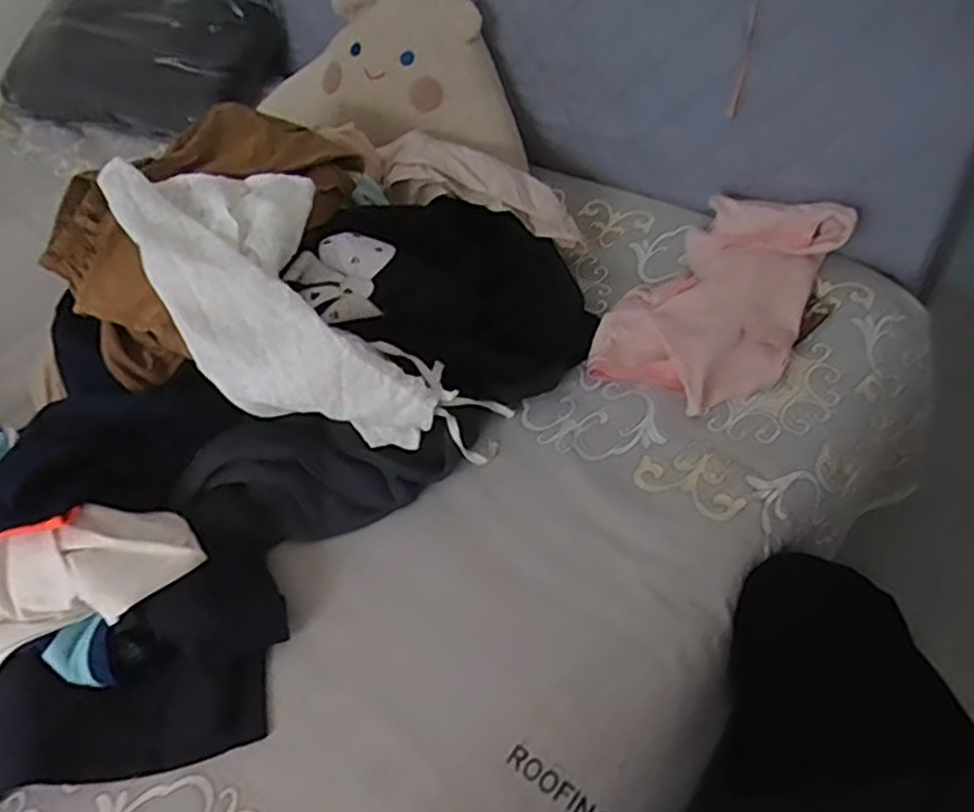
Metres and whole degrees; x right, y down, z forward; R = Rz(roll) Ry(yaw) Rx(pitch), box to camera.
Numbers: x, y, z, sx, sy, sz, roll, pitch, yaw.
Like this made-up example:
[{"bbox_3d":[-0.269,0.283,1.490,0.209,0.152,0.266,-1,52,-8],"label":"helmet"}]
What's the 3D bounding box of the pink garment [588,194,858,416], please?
[{"bbox_3d":[0.255,-0.130,0.795,0.190,0.093,0.285,30,57,28],"label":"pink garment"}]

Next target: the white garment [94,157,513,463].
[{"bbox_3d":[-0.186,-0.096,0.692,0.442,0.127,0.198,43,61,4],"label":"white garment"}]

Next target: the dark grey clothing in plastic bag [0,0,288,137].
[{"bbox_3d":[-0.591,-0.619,1.249,0.452,0.150,0.293,21,53,24],"label":"dark grey clothing in plastic bag"}]

